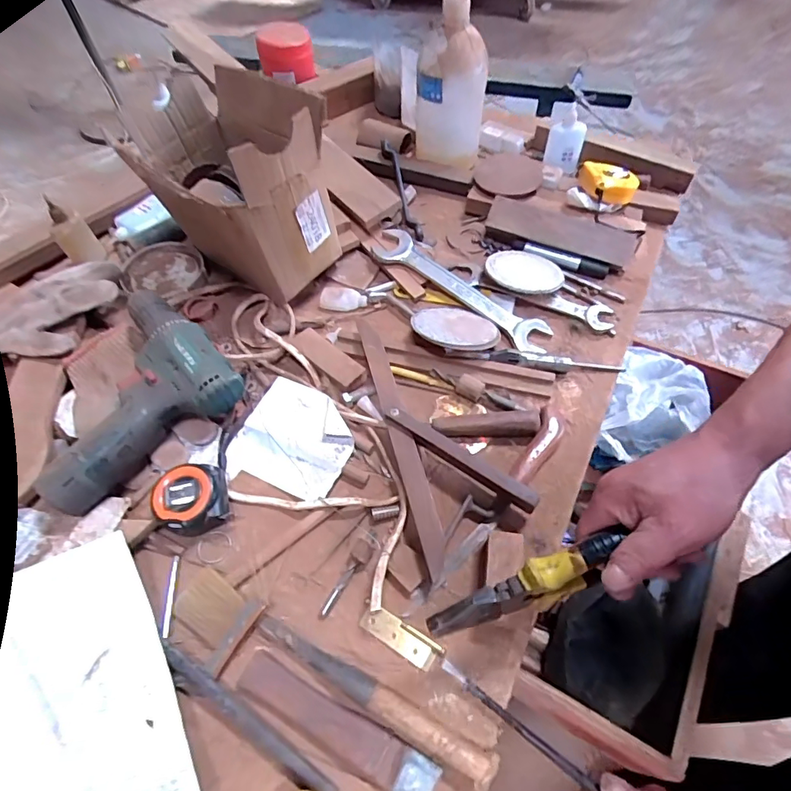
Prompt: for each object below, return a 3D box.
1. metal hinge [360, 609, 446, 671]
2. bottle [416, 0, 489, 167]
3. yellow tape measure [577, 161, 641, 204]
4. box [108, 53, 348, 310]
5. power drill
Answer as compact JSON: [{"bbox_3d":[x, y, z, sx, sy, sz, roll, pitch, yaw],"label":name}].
[{"bbox_3d":[0.005,0.194,0.383,0.068,0.005,0.021,26,60,18],"label":"metal hinge"},{"bbox_3d":[0.082,-0.431,0.676,0.095,0.202,0.090,8,56,7],"label":"bottle"},{"bbox_3d":[0.291,-0.290,0.648,0.071,0.033,0.074,-5,56,-2],"label":"yellow tape measure"},{"bbox_3d":[-0.182,-0.242,0.554,0.213,0.191,0.140,31,62,20],"label":"box"},{"bbox_3d":[-0.263,0.001,0.461,0.192,0.072,0.146,-38,63,-22],"label":"power drill"}]

